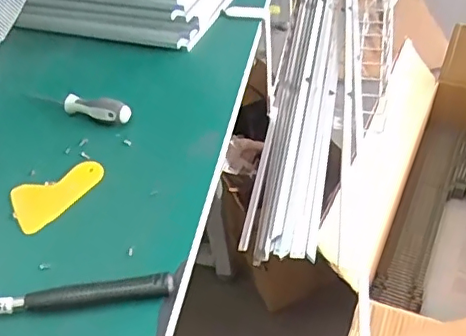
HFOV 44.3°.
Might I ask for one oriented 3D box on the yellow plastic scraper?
[{"bbox_3d":[-0.189,0.026,0.624,0.102,0.007,0.065,-30,51,-20],"label":"yellow plastic scraper"}]

